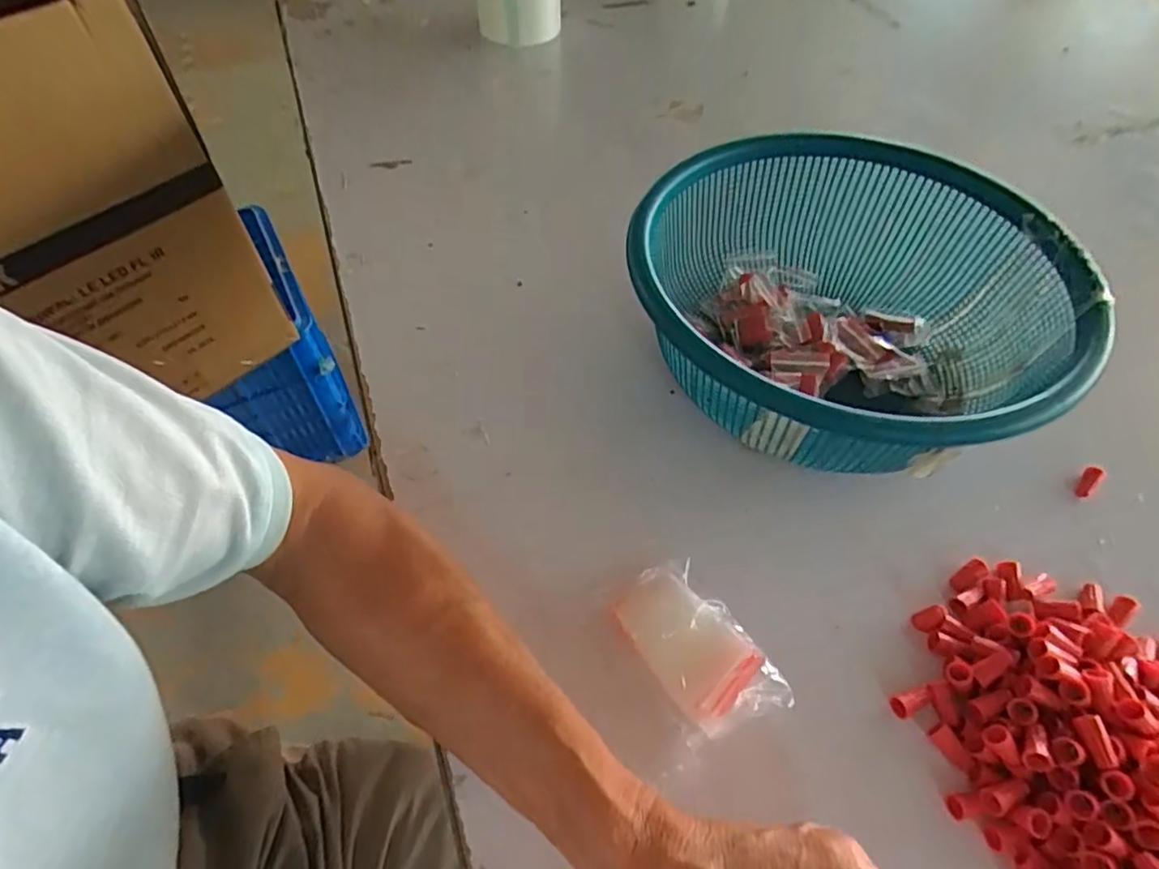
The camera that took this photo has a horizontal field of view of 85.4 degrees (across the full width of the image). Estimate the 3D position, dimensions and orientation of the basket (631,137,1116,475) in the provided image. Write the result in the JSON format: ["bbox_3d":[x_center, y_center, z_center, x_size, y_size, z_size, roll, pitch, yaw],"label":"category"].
[{"bbox_3d":[0.179,-0.087,0.441,0.285,0.105,0.288,2,53,1],"label":"basket"}]

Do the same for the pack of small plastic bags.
[{"bbox_3d":[0.064,0.116,0.346,0.056,0.018,0.096,-30,59,-21],"label":"pack of small plastic bags"}]

